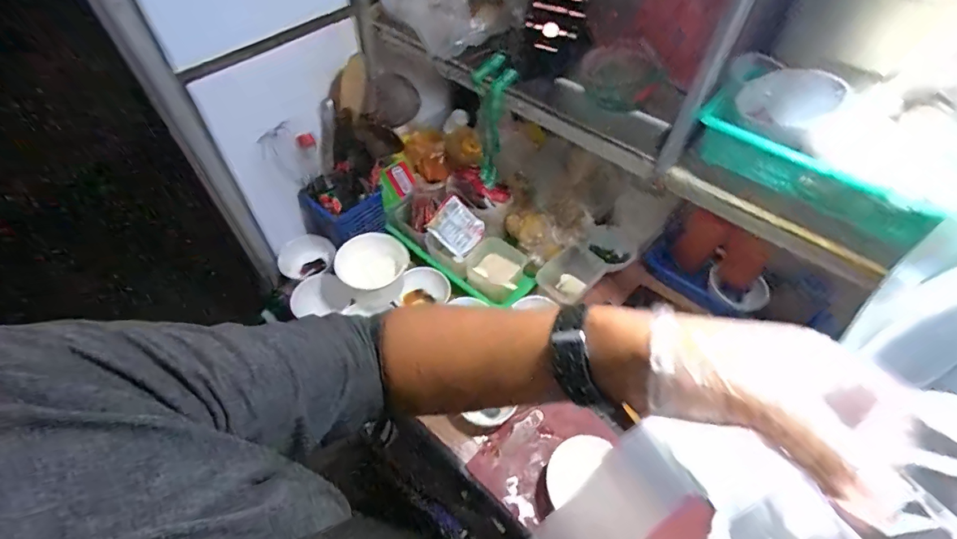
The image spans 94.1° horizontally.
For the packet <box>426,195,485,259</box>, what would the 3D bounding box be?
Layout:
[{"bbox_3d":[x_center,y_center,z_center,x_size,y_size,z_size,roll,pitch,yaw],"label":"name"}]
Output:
[{"bbox_3d":[-0.037,-0.072,0.774,0.086,0.008,0.076,44,100,-11],"label":"packet"}]

